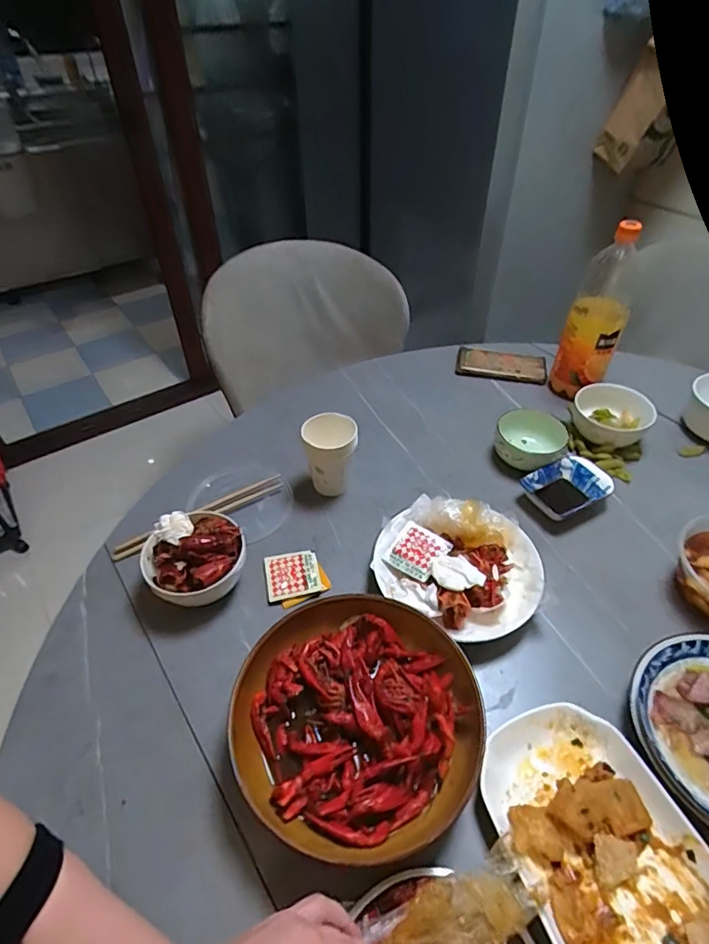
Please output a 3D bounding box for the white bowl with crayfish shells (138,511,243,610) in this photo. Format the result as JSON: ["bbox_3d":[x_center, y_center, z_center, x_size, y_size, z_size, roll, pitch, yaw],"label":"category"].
[{"bbox_3d":[-0.189,0.105,0.611,0.113,0.081,0.109,0,45,0],"label":"white bowl with crayfish shells"}]

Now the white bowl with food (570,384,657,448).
[{"bbox_3d":[0.399,-0.083,0.812,0.114,0.073,0.104,0,45,0],"label":"white bowl with food"}]

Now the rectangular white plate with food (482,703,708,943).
[{"bbox_3d":[0.216,0.335,0.415,0.151,0.046,0.274,-16,48,-16],"label":"rectangular white plate with food"}]

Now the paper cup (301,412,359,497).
[{"bbox_3d":[-0.033,-0.022,0.717,0.075,0.110,0.067,-3,45,-4],"label":"paper cup"}]

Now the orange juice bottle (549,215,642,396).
[{"bbox_3d":[0.385,-0.244,0.816,0.082,0.278,0.069,22,49,20],"label":"orange juice bottle"}]

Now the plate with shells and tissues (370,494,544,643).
[{"bbox_3d":[0.125,0.107,0.622,0.198,0.070,0.185,27,51,24],"label":"plate with shells and tissues"}]

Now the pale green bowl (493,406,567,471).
[{"bbox_3d":[0.263,-0.041,0.778,0.103,0.053,0.106,20,49,18],"label":"pale green bowl"}]

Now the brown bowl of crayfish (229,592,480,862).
[{"bbox_3d":[0.003,0.237,0.494,0.227,0.068,0.217,0,45,0],"label":"brown bowl of crayfish"}]

